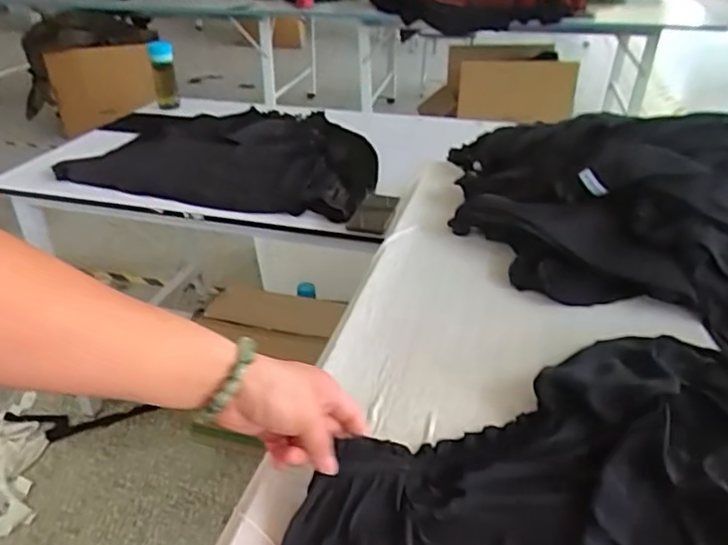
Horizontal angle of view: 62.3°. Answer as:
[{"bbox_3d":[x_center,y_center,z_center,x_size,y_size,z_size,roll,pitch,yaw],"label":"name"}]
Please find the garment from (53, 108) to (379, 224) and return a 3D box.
[{"bbox_3d":[-0.379,-0.317,1.602,0.939,0.079,0.626,13,35,18],"label":"garment"}]

